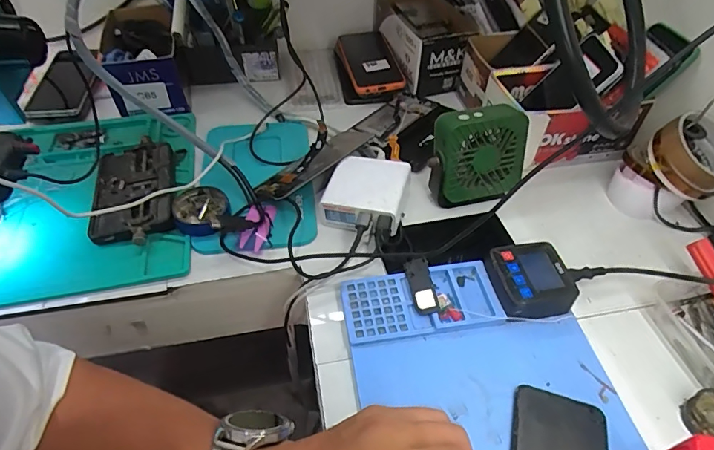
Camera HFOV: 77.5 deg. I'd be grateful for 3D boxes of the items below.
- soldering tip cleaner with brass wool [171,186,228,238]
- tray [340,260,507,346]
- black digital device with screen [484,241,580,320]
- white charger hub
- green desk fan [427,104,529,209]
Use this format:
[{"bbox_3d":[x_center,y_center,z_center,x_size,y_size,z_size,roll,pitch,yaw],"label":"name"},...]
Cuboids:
[{"bbox_3d":[-0.174,-0.015,0.500,0.060,0.018,0.058,-20,51,-18],"label":"soldering tip cleaner with brass wool"},{"bbox_3d":[0.061,0.073,0.432,0.147,0.012,0.069,-7,48,-7],"label":"tray"},{"bbox_3d":[0.169,0.054,0.440,0.075,0.026,0.070,-8,48,-8],"label":"black digital device with screen"},{"bbox_3d":[0.012,-0.035,0.520,0.088,0.058,0.091,11,48,9],"label":"white charger hub"},{"bbox_3d":[0.136,-0.078,0.513,0.102,0.112,0.045,-12,34,-10],"label":"green desk fan"}]

